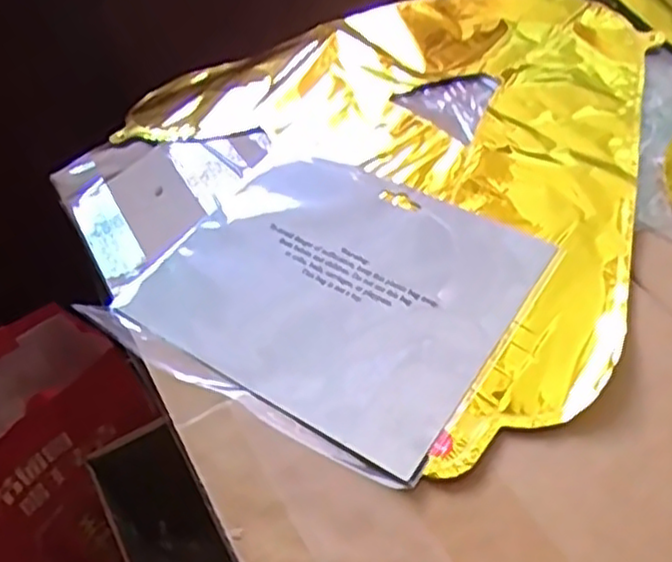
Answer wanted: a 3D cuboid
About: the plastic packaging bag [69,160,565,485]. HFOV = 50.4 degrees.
[{"bbox_3d":[-0.008,0.001,0.397,0.201,0.013,0.180,27,58,24],"label":"plastic packaging bag"}]

